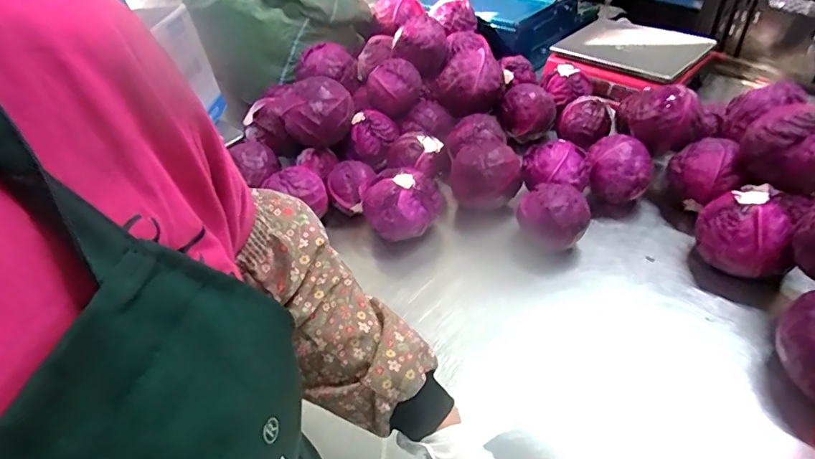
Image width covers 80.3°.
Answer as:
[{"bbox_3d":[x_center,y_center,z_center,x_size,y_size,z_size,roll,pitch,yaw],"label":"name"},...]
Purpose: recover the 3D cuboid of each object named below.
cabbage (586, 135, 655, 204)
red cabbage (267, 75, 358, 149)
[{"bbox_3d":[0.377,-0.102,0.876,0.100,0.110,0.095,-3,41,6],"label":"cabbage"},{"bbox_3d":[-0.180,-0.233,0.944,0.146,0.106,0.123,-16,42,-9],"label":"red cabbage"}]

